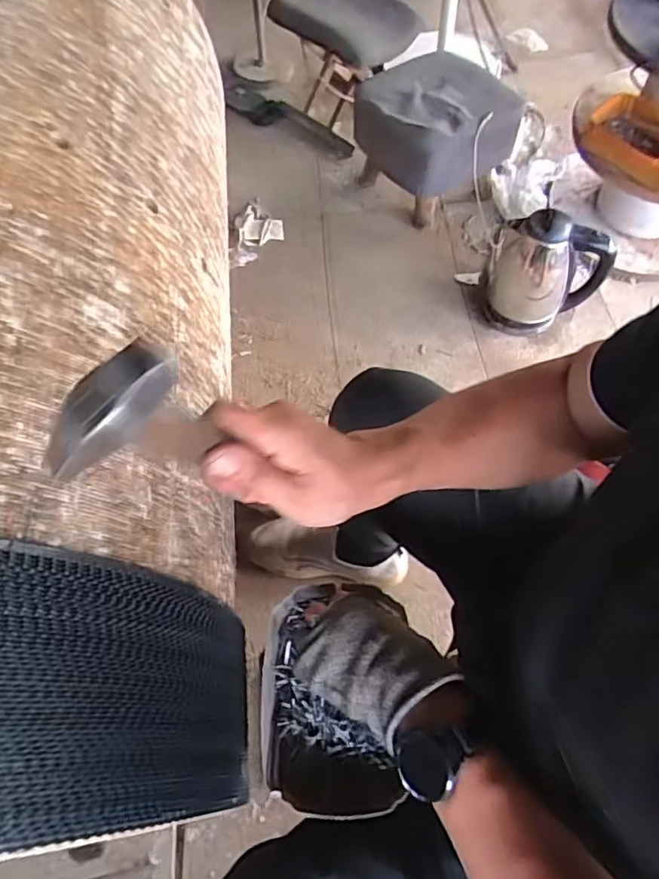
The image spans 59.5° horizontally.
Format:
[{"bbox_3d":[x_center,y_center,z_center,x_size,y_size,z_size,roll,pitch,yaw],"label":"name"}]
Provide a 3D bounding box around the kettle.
[{"bbox_3d":[0.430,-0.341,1.142,0.197,0.234,0.164,15,65,10],"label":"kettle"}]

